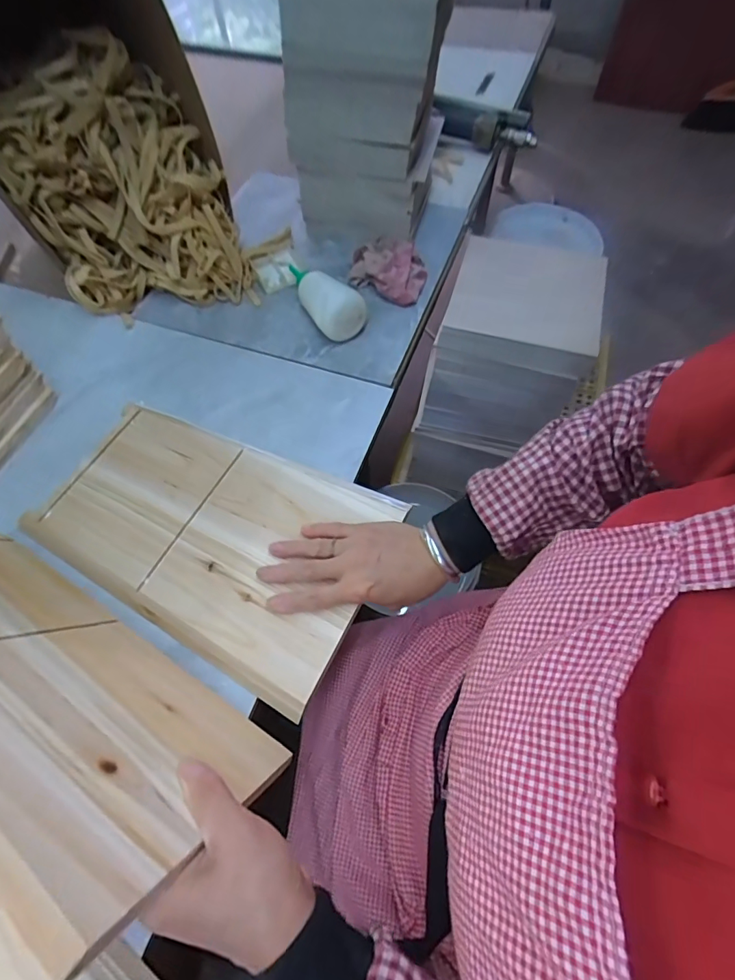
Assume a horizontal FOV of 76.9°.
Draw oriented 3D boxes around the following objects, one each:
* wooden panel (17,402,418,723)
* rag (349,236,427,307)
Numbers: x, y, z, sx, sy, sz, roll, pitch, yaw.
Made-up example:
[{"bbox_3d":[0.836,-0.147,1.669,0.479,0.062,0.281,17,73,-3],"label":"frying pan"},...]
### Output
[{"bbox_3d":[-0.164,0.038,0.492,0.353,0.019,0.221,24,65,13],"label":"wooden panel"},{"bbox_3d":[0.035,-0.324,0.675,0.120,0.037,0.094,34,67,18],"label":"rag"}]

